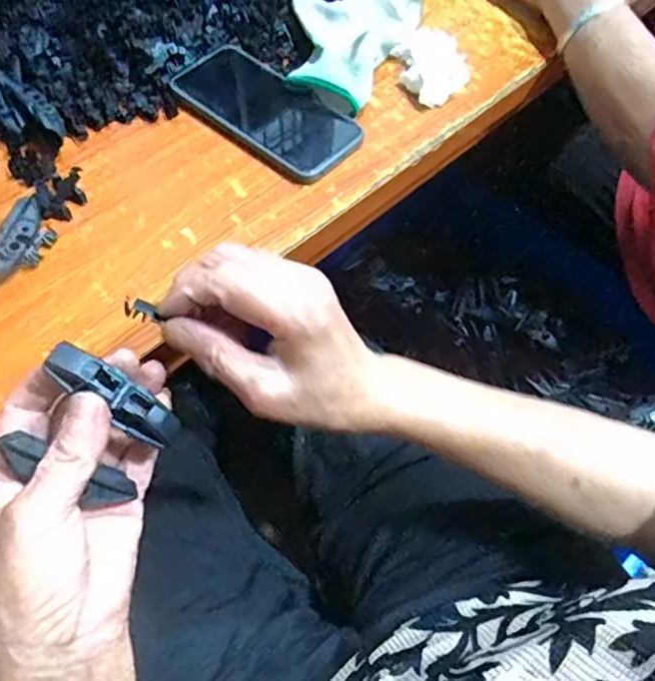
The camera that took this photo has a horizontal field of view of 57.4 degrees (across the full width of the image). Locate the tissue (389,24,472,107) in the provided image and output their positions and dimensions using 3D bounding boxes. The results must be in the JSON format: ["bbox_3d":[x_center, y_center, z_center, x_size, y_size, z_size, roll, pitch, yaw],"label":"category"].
[{"bbox_3d":[0.096,-0.247,0.537,0.064,0.018,0.085,-7,61,-6],"label":"tissue"}]

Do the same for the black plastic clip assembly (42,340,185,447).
[{"bbox_3d":[-0.102,0.026,0.291,0.070,0.013,0.016,42,62,-18],"label":"black plastic clip assembly"}]

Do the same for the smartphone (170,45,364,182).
[{"bbox_3d":[-0.053,-0.193,0.501,0.159,0.011,0.075,39,66,18],"label":"smartphone"}]

